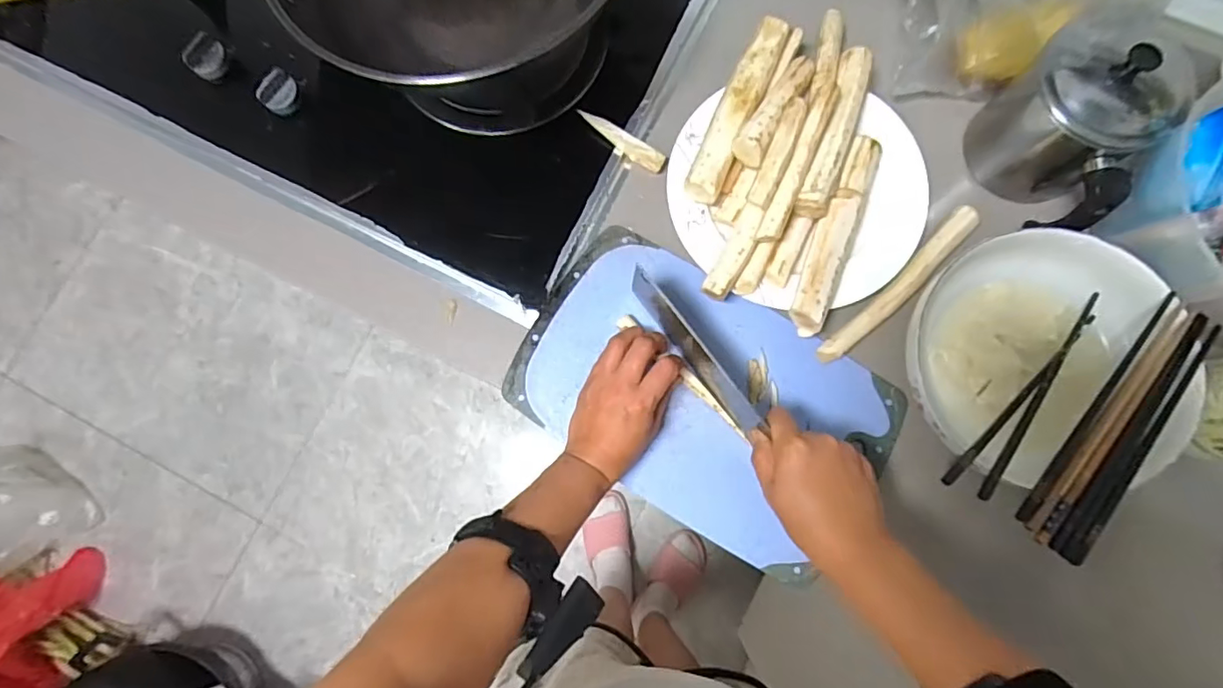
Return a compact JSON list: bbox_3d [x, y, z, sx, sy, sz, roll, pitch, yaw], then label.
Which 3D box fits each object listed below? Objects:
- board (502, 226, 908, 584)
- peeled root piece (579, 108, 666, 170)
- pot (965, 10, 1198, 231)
[{"bbox_3d":[0.082,0.049,0.517,0.342,0.015,0.212,31,83,6],"label":"board"},{"bbox_3d":[0.012,-0.206,0.551,0.094,0.022,0.019,30,82,6],"label":"peeled root piece"},{"bbox_3d":[0.413,-0.197,0.486,0.114,0.133,0.148,39,84,7],"label":"pot"}]

